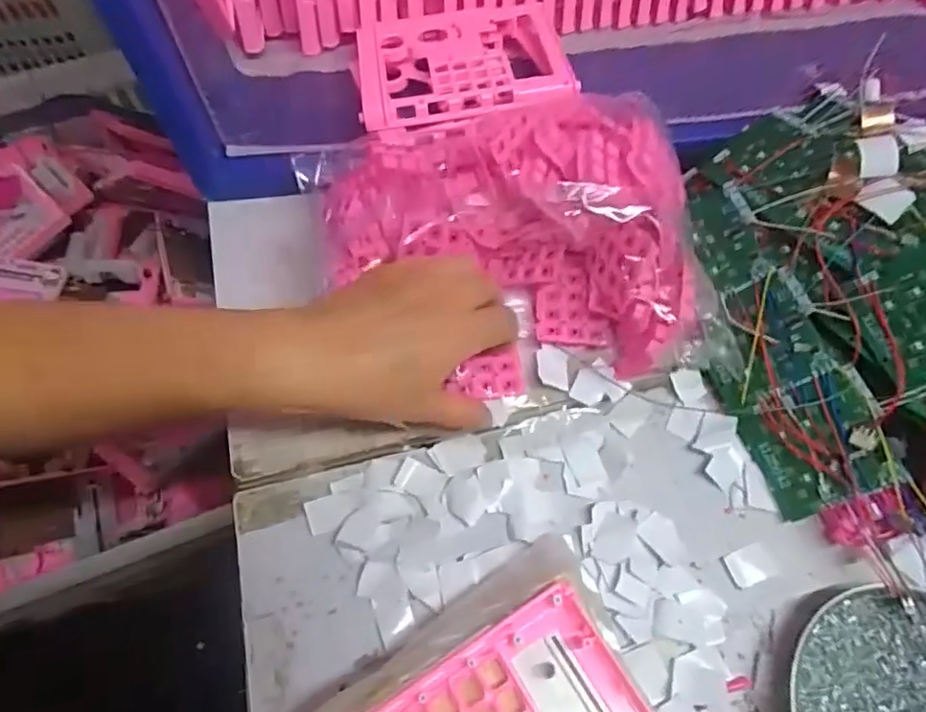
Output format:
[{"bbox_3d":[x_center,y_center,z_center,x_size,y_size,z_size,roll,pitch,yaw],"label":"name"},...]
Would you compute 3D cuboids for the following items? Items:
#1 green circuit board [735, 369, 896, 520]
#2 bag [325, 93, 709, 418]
[{"bbox_3d":[0.213,0.053,0.367,0.071,0.005,0.072,-33,63,27],"label":"green circuit board"},{"bbox_3d":[0.031,-0.076,0.396,0.229,0.089,0.187,-11,65,-3],"label":"bag"}]

